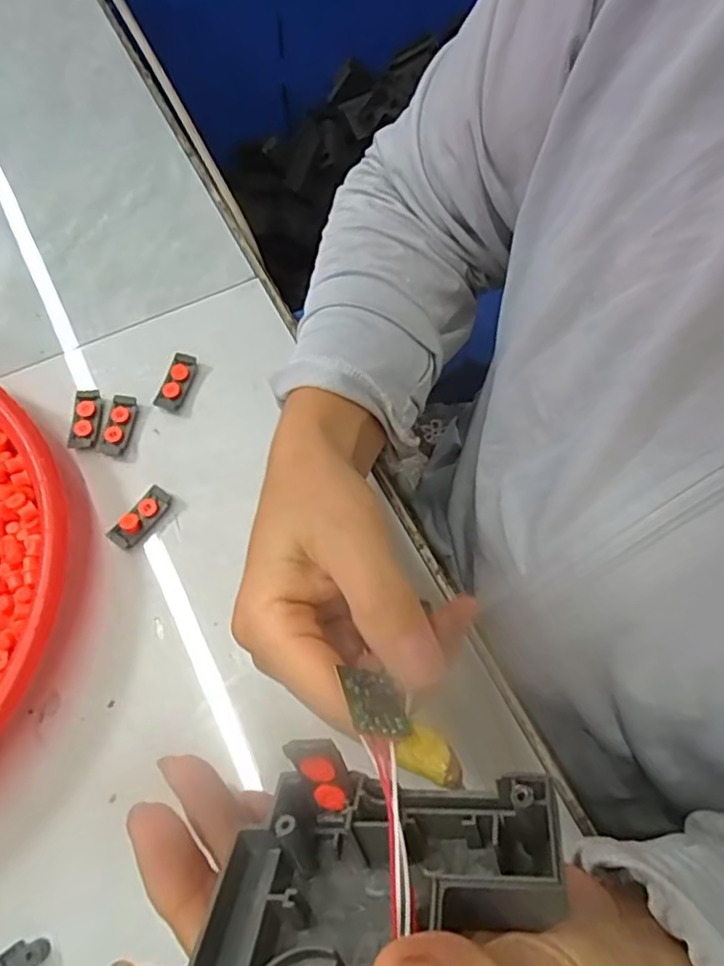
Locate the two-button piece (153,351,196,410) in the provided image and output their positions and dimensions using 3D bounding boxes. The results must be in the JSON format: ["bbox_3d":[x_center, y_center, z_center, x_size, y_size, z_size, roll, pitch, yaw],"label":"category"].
[{"bbox_3d":[-0.103,-0.056,0.345,0.013,0.010,0.035,17,67,6],"label":"two-button piece"}]

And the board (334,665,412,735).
[{"bbox_3d":[0.004,0.062,0.175,0.015,0.027,0.004,13,107,-17],"label":"board"}]

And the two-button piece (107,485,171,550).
[{"bbox_3d":[-0.111,0.017,0.311,0.014,0.006,0.035,33,69,12],"label":"two-button piece"}]

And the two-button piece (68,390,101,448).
[{"bbox_3d":[-0.150,-0.036,0.334,0.015,0.004,0.037,-3,66,-3],"label":"two-button piece"}]

